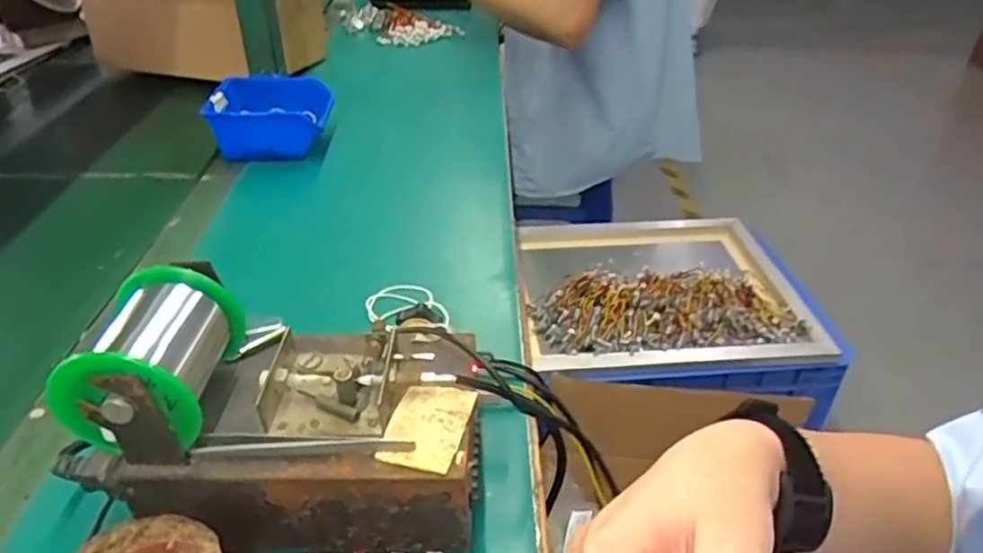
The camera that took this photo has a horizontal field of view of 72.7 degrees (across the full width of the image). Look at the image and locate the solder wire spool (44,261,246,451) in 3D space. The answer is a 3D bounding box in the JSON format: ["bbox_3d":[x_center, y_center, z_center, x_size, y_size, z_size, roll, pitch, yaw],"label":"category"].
[{"bbox_3d":[-0.174,0.040,0.346,0.070,0.057,0.085,-1,35,-2],"label":"solder wire spool"}]

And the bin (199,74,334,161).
[{"bbox_3d":[-0.265,-0.192,0.812,0.126,0.066,0.114,-3,35,-4],"label":"bin"}]

